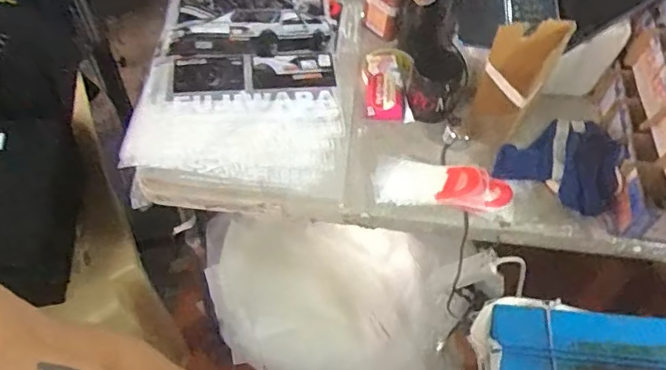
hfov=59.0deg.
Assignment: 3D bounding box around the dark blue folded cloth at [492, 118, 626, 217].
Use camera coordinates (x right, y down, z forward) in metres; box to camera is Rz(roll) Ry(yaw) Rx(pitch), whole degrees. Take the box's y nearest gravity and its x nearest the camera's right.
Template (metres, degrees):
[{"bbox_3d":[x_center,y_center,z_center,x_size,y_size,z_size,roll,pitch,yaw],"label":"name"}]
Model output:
[{"bbox_3d":[0.363,-0.046,0.920,0.181,0.064,0.155,28,59,15],"label":"dark blue folded cloth"}]

